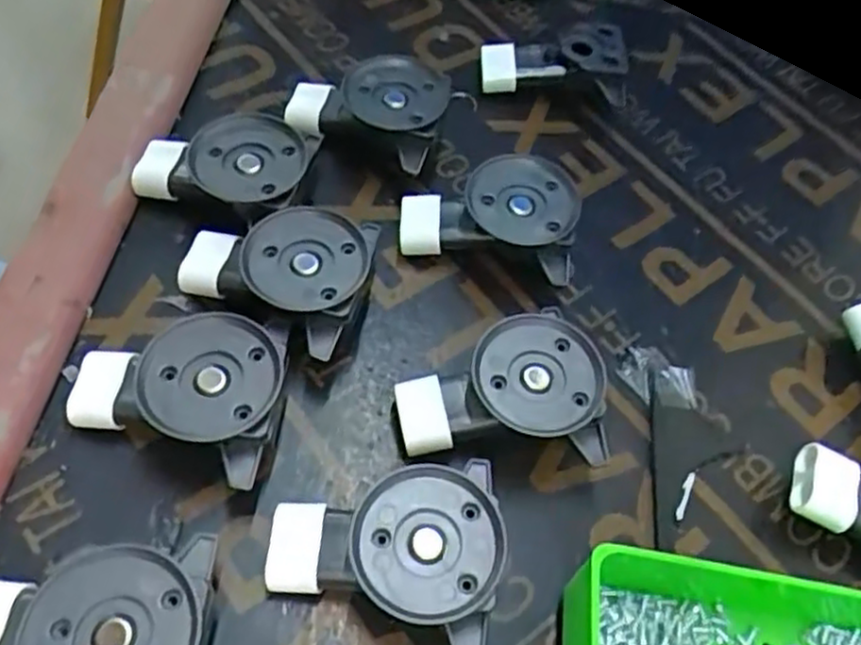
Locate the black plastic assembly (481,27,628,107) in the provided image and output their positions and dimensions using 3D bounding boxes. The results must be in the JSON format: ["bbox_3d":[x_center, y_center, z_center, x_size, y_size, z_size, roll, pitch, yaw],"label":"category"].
[{"bbox_3d":[0.059,-0.125,0.355,0.068,0.022,0.037,5,52,19],"label":"black plastic assembly"}]

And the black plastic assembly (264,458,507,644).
[{"bbox_3d":[-0.013,0.065,0.215,0.065,0.031,0.046,15,57,1],"label":"black plastic assembly"}]

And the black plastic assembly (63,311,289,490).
[{"bbox_3d":[-0.078,0.021,0.233,0.066,0.033,0.046,21,57,5],"label":"black plastic assembly"}]

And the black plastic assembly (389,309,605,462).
[{"bbox_3d":[0.024,0.023,0.246,0.066,0.031,0.041,6,57,-5],"label":"black plastic assembly"}]

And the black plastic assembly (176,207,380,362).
[{"bbox_3d":[-0.054,-0.018,0.259,0.068,0.034,0.042,26,58,8],"label":"black plastic assembly"}]

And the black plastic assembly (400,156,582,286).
[{"bbox_3d":[0.023,-0.041,0.285,0.064,0.035,0.040,11,57,-2],"label":"black plastic assembly"}]

